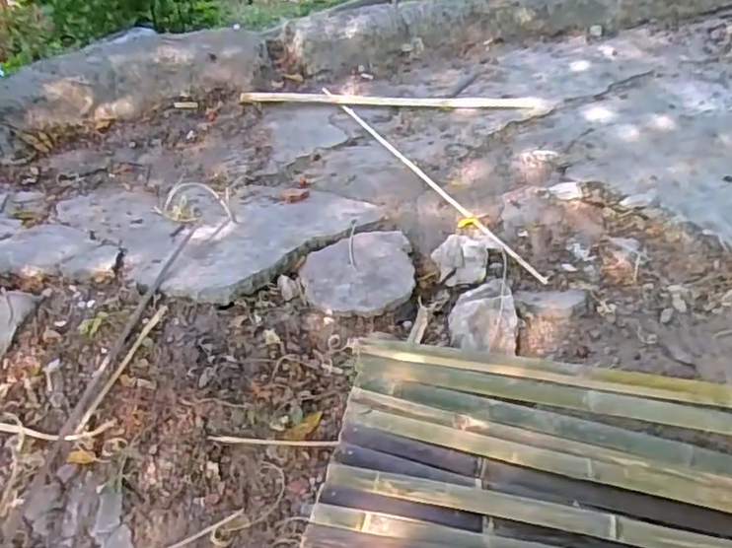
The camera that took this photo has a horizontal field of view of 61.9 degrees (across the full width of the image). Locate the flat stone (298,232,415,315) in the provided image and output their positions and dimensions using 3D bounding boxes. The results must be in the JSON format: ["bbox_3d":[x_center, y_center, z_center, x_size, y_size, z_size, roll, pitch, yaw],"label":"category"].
[{"bbox_3d":[-0.015,-0.010,1.058,0.190,0.018,0.199,-4,42,1],"label":"flat stone"}]

